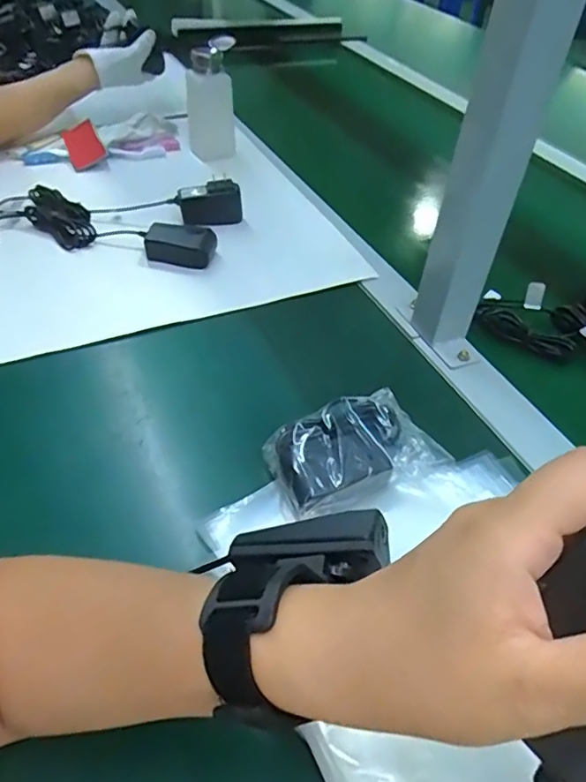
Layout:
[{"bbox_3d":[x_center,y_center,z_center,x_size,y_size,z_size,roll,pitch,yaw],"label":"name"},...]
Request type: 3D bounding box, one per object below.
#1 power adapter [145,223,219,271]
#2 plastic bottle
[{"bbox_3d":[-0.123,-0.159,0.605,0.073,0.033,0.040,4,45,-1],"label":"power adapter"},{"bbox_3d":[-0.115,-0.403,0.777,0.068,0.142,0.057,-3,46,-8],"label":"plastic bottle"}]

